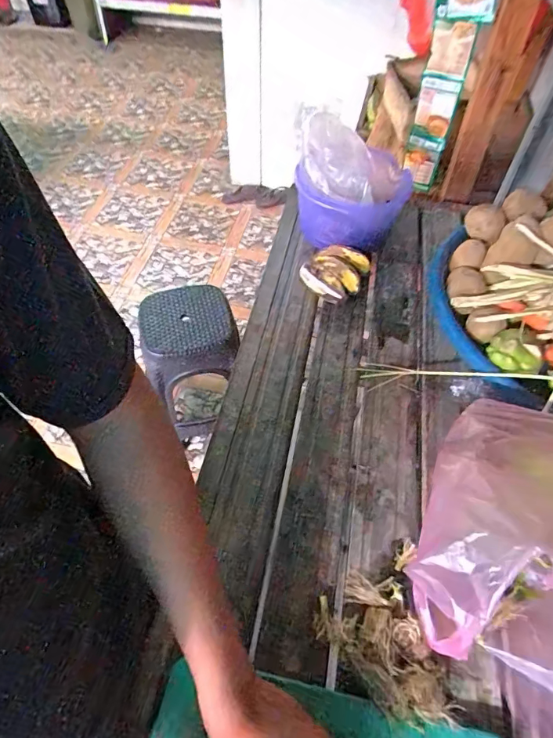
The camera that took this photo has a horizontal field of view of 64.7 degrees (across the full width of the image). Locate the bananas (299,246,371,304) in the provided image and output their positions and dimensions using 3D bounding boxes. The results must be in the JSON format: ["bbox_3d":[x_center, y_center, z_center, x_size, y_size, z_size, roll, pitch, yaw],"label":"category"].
[{"bbox_3d":[0.094,-0.151,0.706,0.091,0.046,0.095,32,58,21],"label":"bananas"}]

